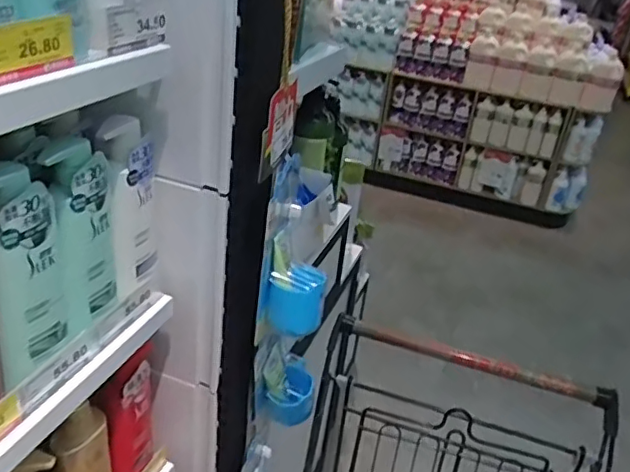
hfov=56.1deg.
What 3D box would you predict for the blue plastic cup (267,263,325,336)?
[{"bbox_3d":[-0.025,0.082,0.770,0.067,0.093,0.051,4,29,-6],"label":"blue plastic cup"}]

